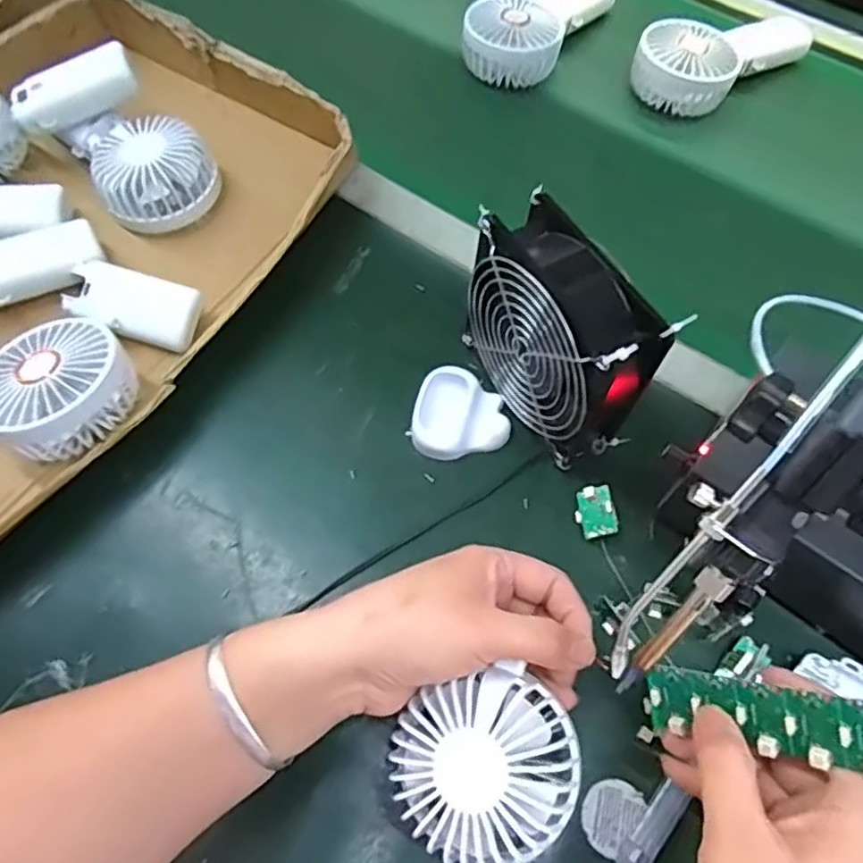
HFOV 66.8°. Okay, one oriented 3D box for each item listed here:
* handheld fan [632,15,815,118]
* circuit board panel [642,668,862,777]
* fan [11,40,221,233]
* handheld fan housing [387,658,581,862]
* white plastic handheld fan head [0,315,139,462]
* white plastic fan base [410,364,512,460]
[{"bbox_3d":[0.261,-0.342,0.584,0.176,0.039,0.075,-29,67,-15],"label":"handheld fan"},{"bbox_3d":[0.154,0.120,0.263,0.004,0.139,0.028,1,84,-45],"label":"circuit board panel"},{"bbox_3d":[-0.235,-0.219,0.492,0.150,0.059,0.087,40,69,18],"label":"fan"},{"bbox_3d":[0.025,0.153,0.295,0.083,0.022,0.076,1,63,-1],"label":"handheld fan housing"},{"bbox_3d":[-0.229,-0.027,0.402,0.086,0.053,0.082,-37,69,-18],"label":"white plastic handheld fan head"},{"bbox_3d":[0.020,-0.009,0.423,0.060,0.017,0.058,1,63,-1],"label":"white plastic fan base"}]

